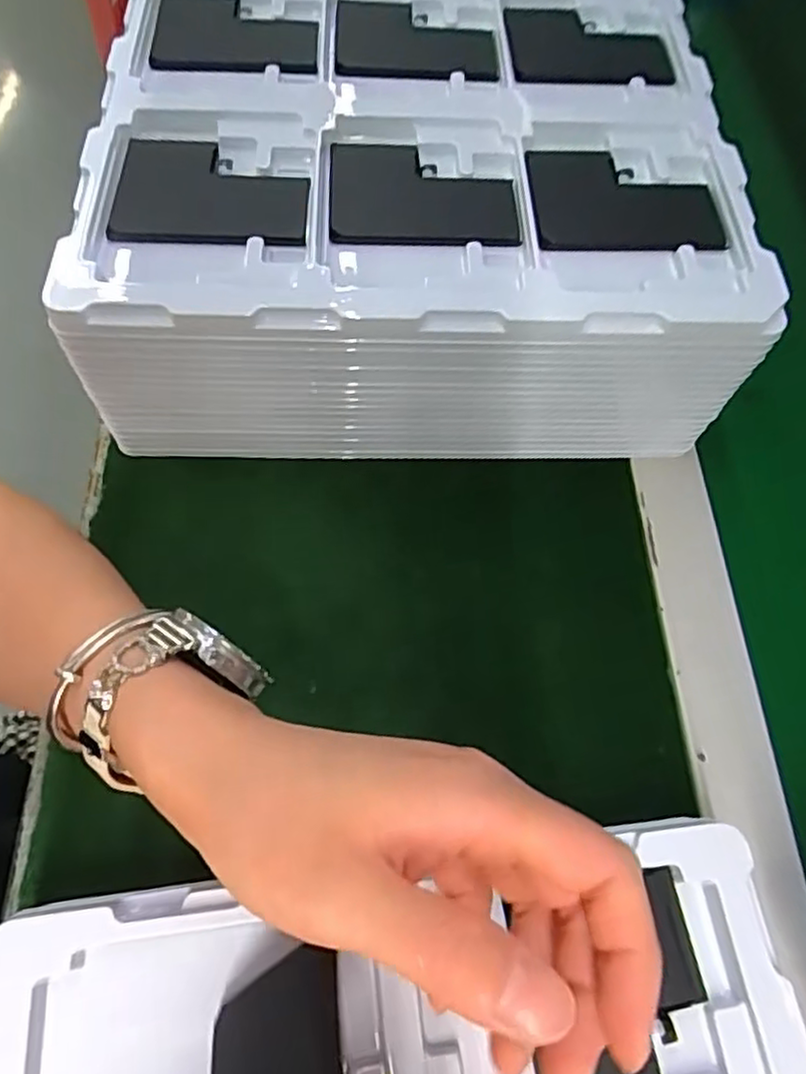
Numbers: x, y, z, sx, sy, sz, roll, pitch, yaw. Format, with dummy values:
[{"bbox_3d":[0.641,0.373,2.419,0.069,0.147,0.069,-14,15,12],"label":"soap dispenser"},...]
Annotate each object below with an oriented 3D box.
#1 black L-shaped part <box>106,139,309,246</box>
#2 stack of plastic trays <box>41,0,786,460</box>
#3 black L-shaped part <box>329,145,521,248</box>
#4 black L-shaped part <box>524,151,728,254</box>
[{"bbox_3d":[-0.091,-0.166,0.319,0.089,0.009,0.071,0,65,-3],"label":"black L-shaped part"},{"bbox_3d":[0.004,-0.191,0.383,0.307,0.108,0.272,0,65,-3],"label":"stack of plastic trays"},{"bbox_3d":[0.009,-0.166,0.325,0.091,0.008,0.068,5,65,0],"label":"black L-shaped part"},{"bbox_3d":[0.108,-0.166,0.328,0.090,0.006,0.067,4,65,-1],"label":"black L-shaped part"}]

